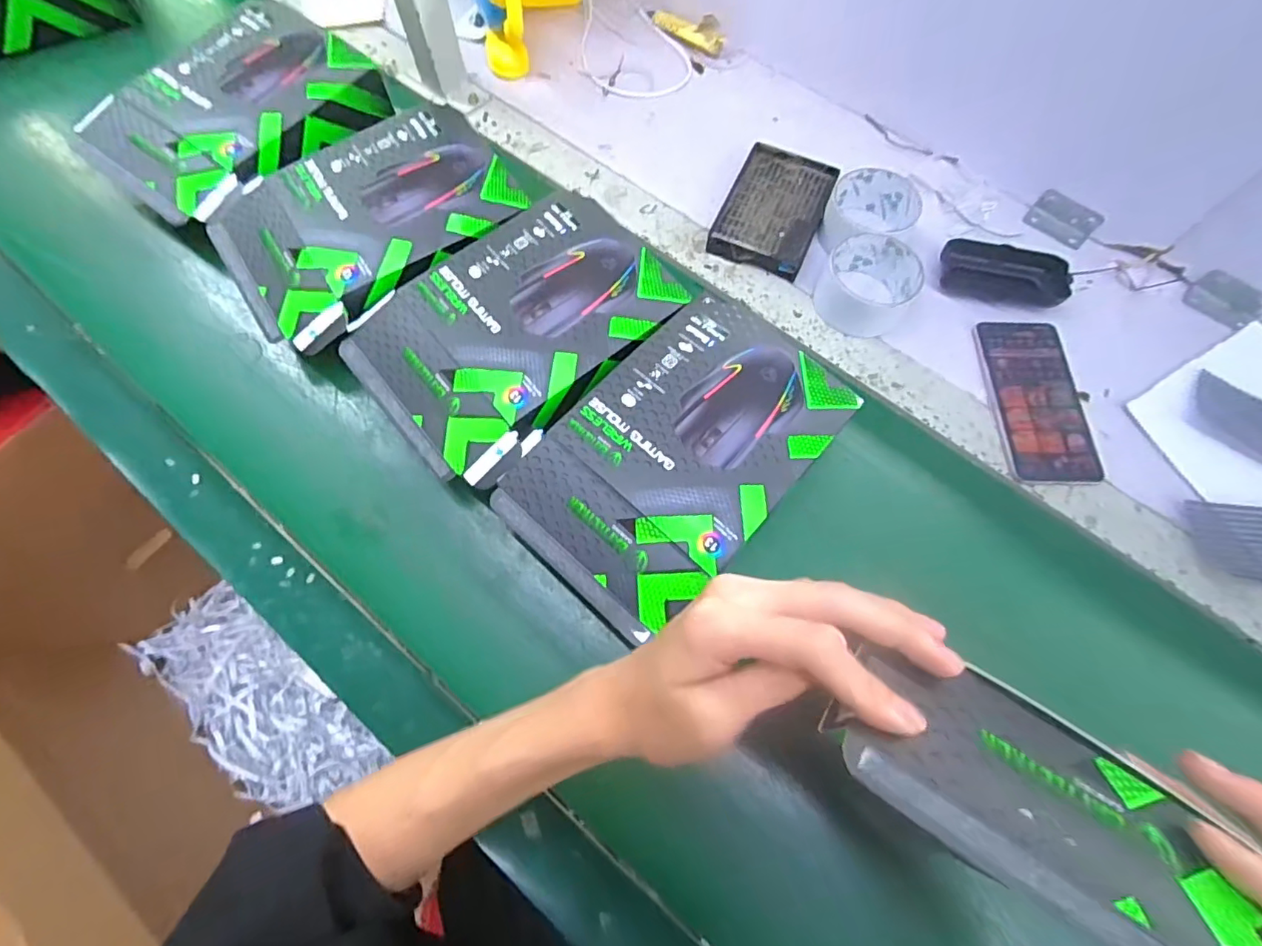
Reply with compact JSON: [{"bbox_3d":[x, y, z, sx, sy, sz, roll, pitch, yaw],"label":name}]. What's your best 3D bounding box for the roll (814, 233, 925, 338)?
[{"bbox_3d":[0.217,-0.173,0.499,0.081,0.041,0.078,1,70,-2],"label":"roll"}]

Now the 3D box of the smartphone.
[{"bbox_3d":[0.358,-0.069,0.482,0.080,0.009,0.164,3,70,0],"label":"smartphone"}]

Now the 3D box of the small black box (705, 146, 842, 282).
[{"bbox_3d":[0.141,-0.259,0.538,0.092,0.025,0.140,22,71,6],"label":"small black box"}]

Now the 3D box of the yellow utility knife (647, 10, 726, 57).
[{"bbox_3d":[0.063,-0.522,0.630,0.105,0.031,0.022,40,74,12],"label":"yellow utility knife"}]

